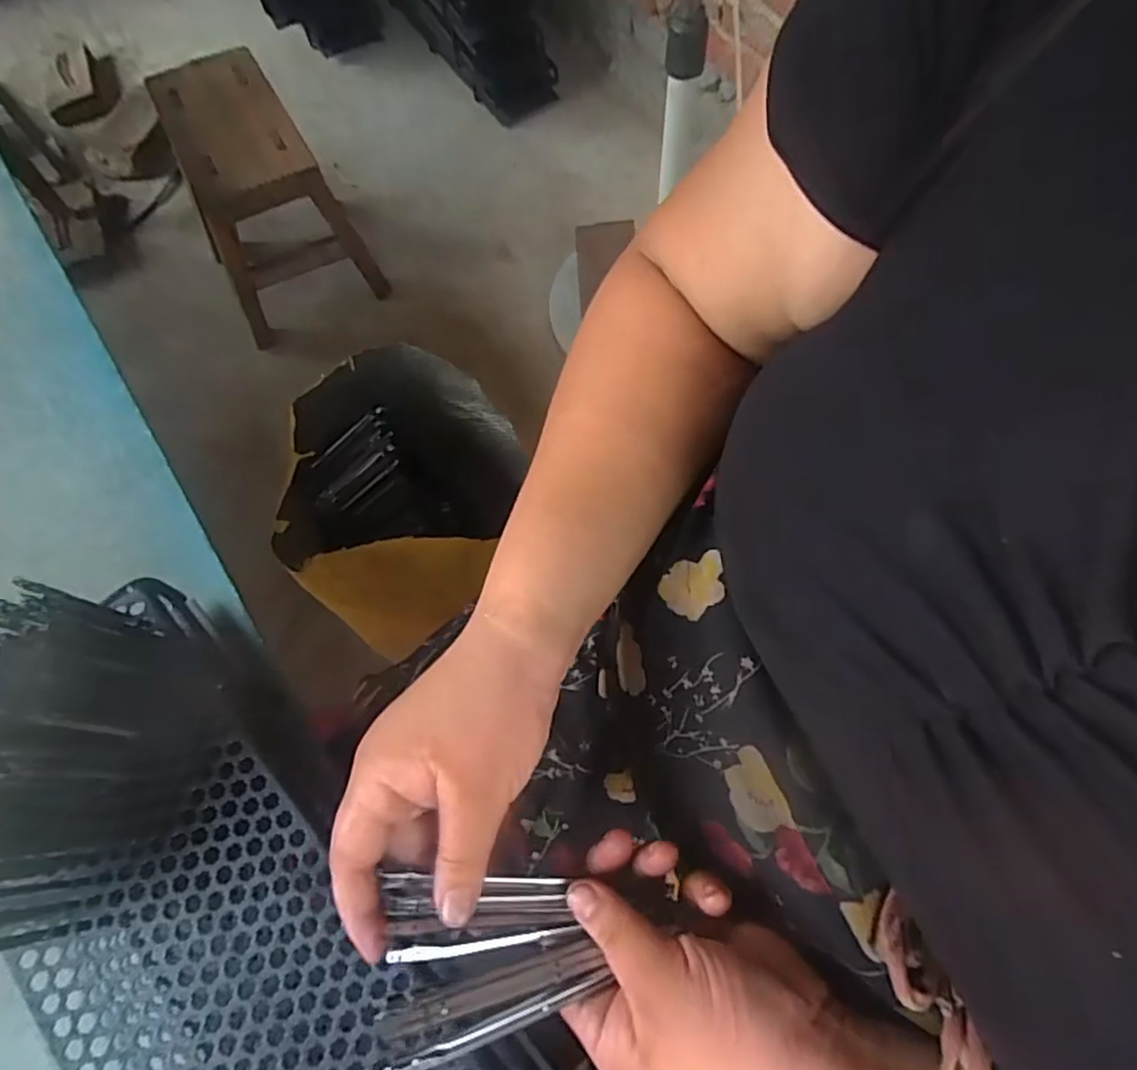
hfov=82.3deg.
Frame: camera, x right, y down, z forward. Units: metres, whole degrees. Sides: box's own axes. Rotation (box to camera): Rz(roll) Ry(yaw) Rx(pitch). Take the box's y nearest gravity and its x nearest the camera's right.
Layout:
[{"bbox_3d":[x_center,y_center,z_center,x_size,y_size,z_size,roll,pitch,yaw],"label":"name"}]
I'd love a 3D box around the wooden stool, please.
[{"bbox_3d":[-0.482,-0.552,1.072,0.235,0.276,0.291,-20,67,-7],"label":"wooden stool"}]

